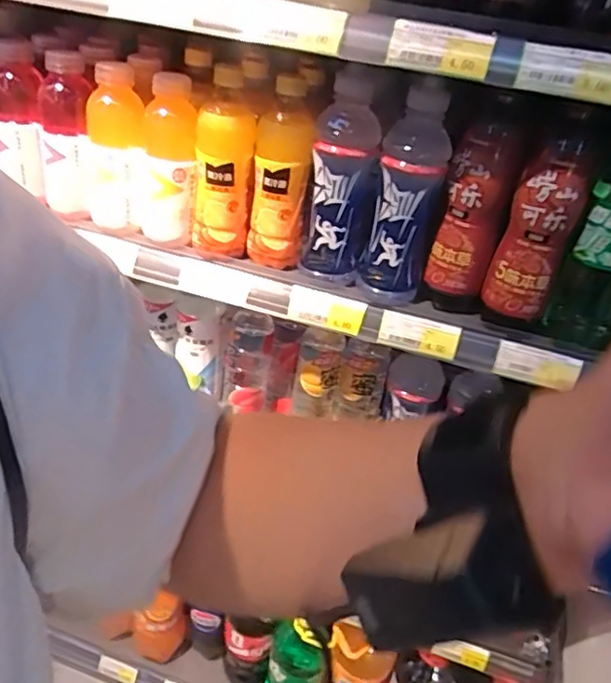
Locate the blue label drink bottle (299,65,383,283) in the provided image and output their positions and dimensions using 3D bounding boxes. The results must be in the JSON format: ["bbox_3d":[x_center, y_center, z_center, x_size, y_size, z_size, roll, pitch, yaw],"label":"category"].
[{"bbox_3d":[0.040,-0.174,0.644,0.071,0.206,0.058,9,36,3],"label":"blue label drink bottle"}]

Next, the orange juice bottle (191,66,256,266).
[{"bbox_3d":[-0.093,-0.193,0.655,0.068,0.188,0.056,1,37,-7],"label":"orange juice bottle"}]

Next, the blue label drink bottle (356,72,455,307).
[{"bbox_3d":[0.106,-0.158,0.626,0.068,0.214,0.071,14,37,9],"label":"blue label drink bottle"}]

